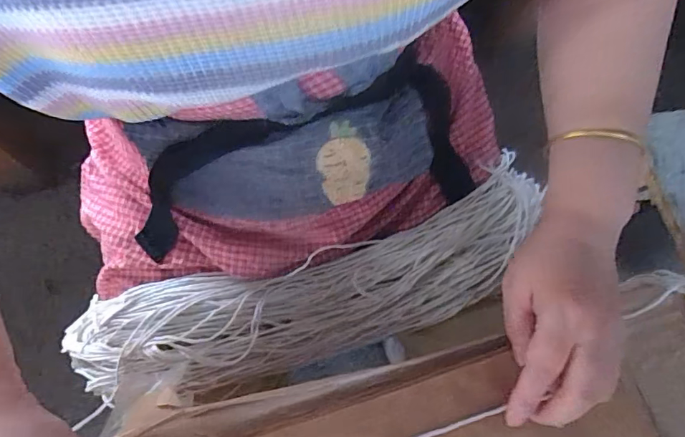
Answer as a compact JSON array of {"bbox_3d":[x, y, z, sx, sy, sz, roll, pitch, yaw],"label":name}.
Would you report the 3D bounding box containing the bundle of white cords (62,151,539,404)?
[{"bbox_3d":[-0.024,0.065,0.436,0.439,0.073,0.125,-16,69,-9],"label":"bundle of white cords"}]

